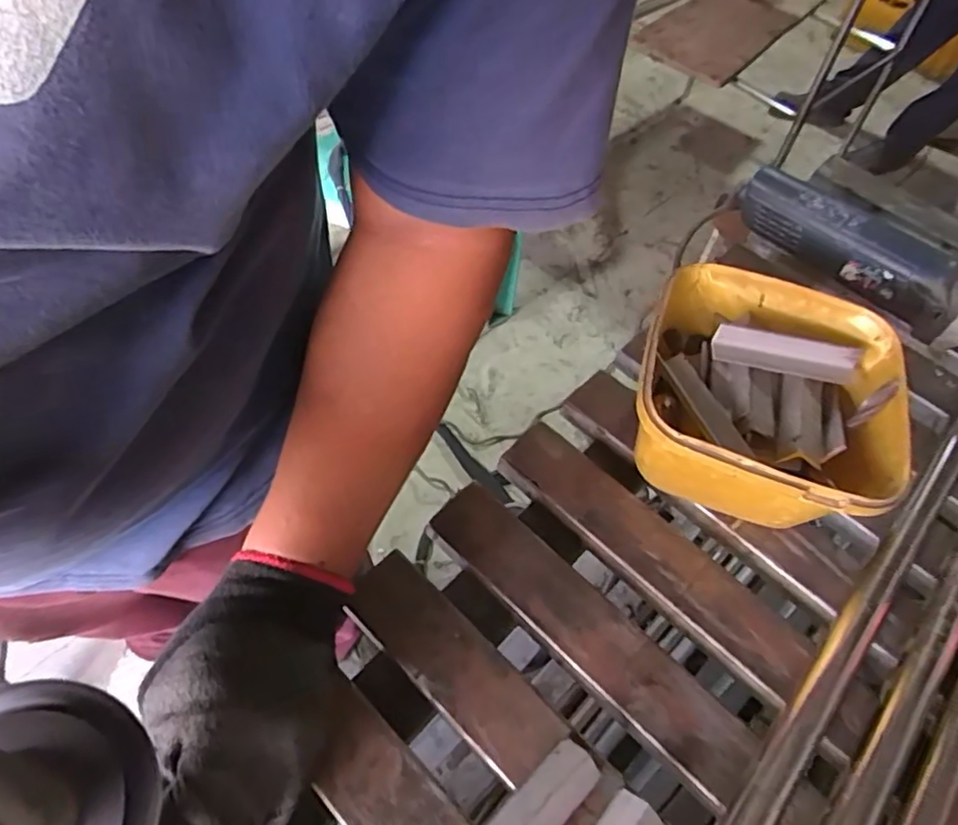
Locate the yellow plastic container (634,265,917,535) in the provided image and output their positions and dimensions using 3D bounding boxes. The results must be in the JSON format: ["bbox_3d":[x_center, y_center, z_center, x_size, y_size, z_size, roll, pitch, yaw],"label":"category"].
[{"bbox_3d":[0.199,-0.003,0.450,0.164,0.098,0.178,20,58,8],"label":"yellow plastic container"}]

